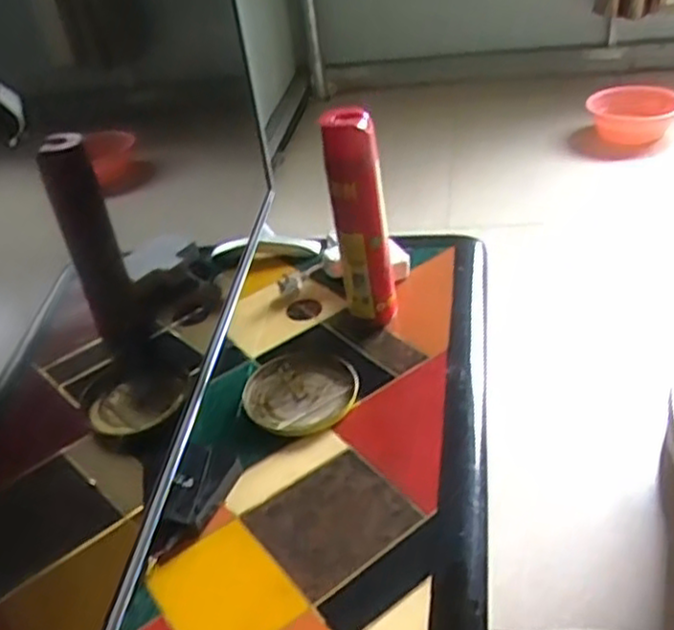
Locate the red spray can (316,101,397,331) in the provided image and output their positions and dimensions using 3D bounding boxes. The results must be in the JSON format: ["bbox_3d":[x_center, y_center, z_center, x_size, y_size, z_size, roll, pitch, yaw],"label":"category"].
[{"bbox_3d":[0.032,-0.113,0.915,0.074,0.286,0.072,-3,36,7],"label":"red spray can"}]

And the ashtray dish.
[{"bbox_3d":[-0.048,0.090,0.884,0.123,0.017,0.124,-6,35,4],"label":"ashtray dish"}]

